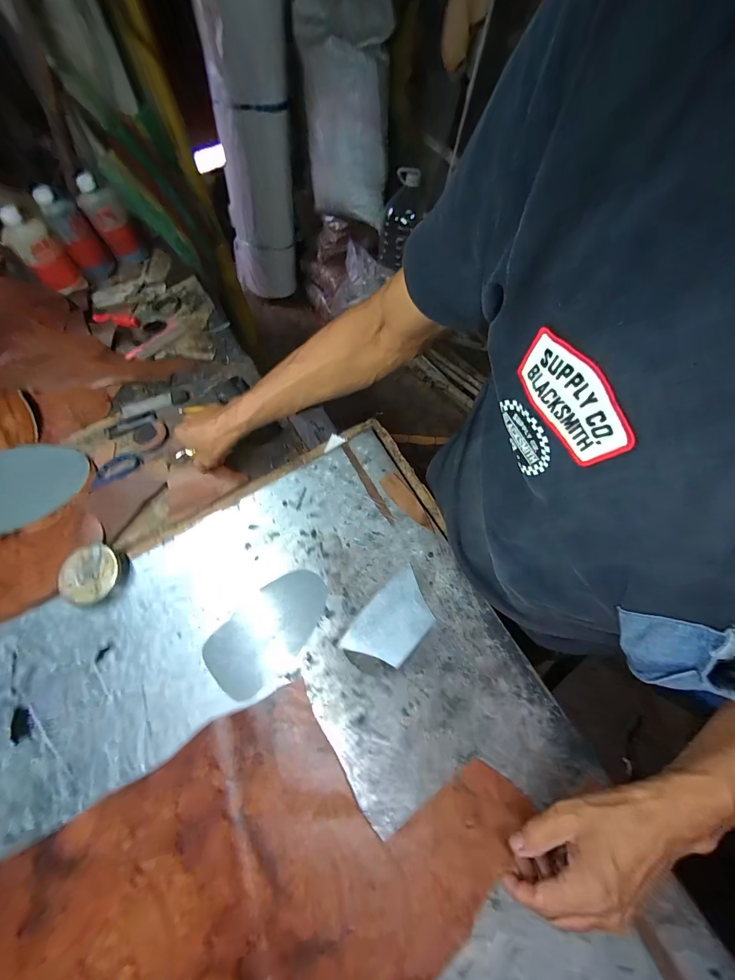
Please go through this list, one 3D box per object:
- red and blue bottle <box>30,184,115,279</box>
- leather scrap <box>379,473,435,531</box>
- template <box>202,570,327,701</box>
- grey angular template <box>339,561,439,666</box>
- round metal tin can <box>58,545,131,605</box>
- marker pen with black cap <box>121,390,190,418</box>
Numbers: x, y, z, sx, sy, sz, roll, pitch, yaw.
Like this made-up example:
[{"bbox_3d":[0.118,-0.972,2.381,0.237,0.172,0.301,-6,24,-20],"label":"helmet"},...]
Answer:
[{"bbox_3d":[-0.591,-0.517,0.724,0.070,0.141,0.055,-38,72,-16],"label":"red and blue bottle"},{"bbox_3d":[0.056,0.016,0.492,0.027,0.004,0.095,-39,74,-4],"label":"leather scrap"},{"bbox_3d":[-0.123,0.172,0.448,0.090,0.004,0.162,38,74,18],"label":"template"},{"bbox_3d":[0.032,0.162,0.439,0.072,0.004,0.119,40,75,17],"label":"grey angular template"},{"bbox_3d":[-0.361,0.111,0.470,0.071,0.034,0.074,0,66,-1],"label":"round metal tin can"},{"bbox_3d":[-0.370,-0.152,0.619,0.115,0.015,0.028,-14,65,-4],"label":"marker pen with black cap"}]

